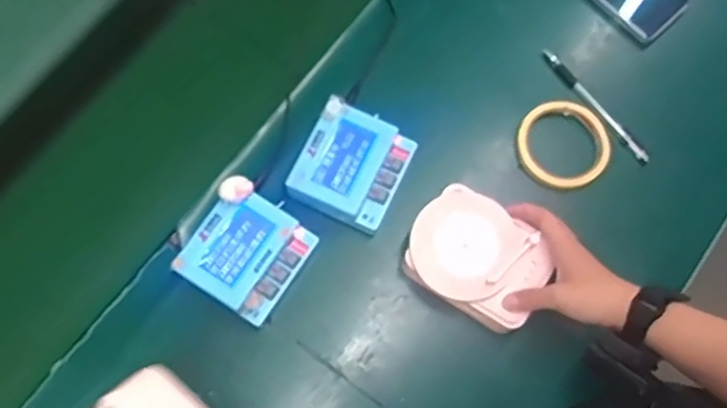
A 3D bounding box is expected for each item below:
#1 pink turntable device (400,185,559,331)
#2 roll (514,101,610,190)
[{"bbox_3d":[0.107,0.050,0.634,0.127,0.028,0.104,32,76,11],"label":"pink turntable device"},{"bbox_3d":[0.210,-0.063,0.704,0.096,0.015,0.095,0,74,-1],"label":"roll"}]

